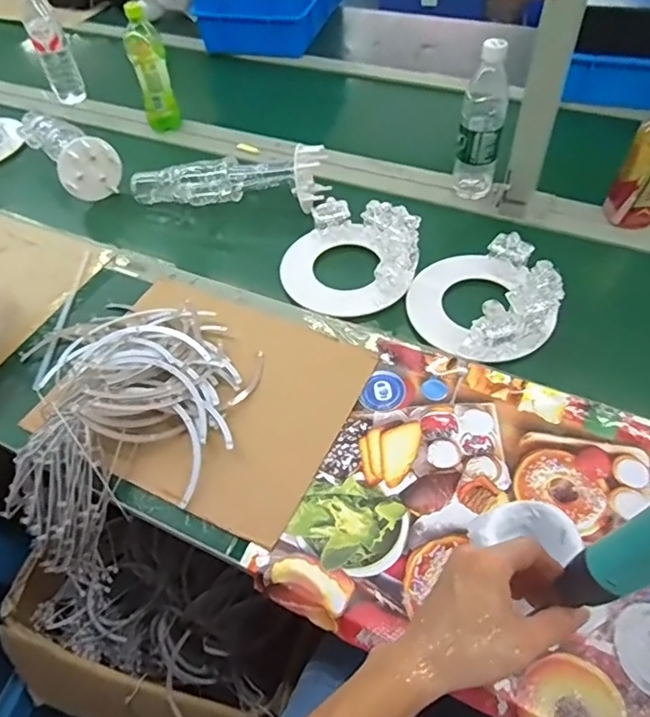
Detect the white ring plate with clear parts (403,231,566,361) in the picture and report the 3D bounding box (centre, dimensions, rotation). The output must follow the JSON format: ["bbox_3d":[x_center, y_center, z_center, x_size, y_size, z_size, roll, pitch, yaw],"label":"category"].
[{"bbox_3d":[0.206,-0.097,0.718,0.184,0.083,0.176,-2,52,2],"label":"white ring plate with clear parts"}]

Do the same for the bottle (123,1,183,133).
[{"bbox_3d":[-0.330,-0.542,1.042,0.067,0.207,0.056,-23,55,-14],"label":"bottle"}]

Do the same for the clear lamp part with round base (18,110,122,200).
[{"bbox_3d":[-0.473,-0.385,1.001,0.100,0.097,0.236,-35,58,-22],"label":"clear lamp part with round base"}]

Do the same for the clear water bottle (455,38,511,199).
[{"bbox_3d":[0.243,-0.363,0.841,0.063,0.223,0.064,9,54,10],"label":"clear water bottle"}]

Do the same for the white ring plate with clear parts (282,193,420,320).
[{"bbox_3d":[0.029,-0.162,0.779,0.188,0.088,0.157,35,62,26],"label":"white ring plate with clear parts"}]

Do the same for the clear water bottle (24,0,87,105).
[{"bbox_3d":[-0.572,-0.649,1.150,0.070,0.234,0.061,-20,54,-12],"label":"clear water bottle"}]

